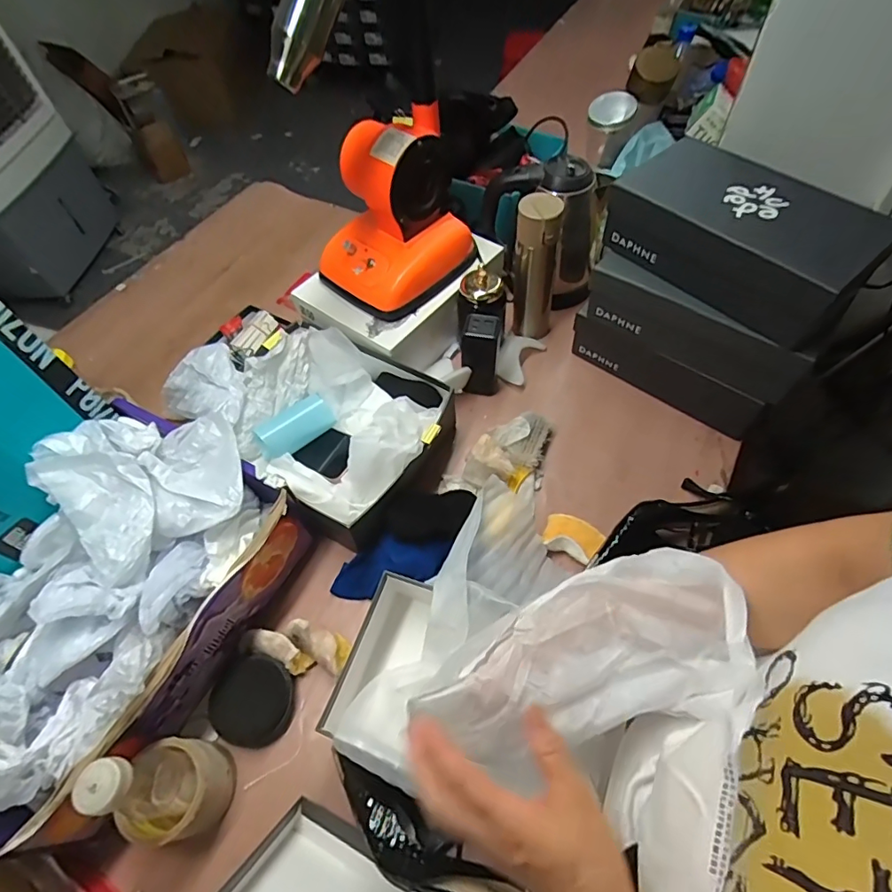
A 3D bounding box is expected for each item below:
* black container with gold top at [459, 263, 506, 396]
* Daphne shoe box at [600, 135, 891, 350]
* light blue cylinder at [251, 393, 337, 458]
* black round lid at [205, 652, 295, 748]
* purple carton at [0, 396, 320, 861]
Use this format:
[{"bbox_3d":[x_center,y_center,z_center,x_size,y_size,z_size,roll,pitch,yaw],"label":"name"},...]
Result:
[{"bbox_3d":[0.057,-0.176,0.806,0.070,0.141,0.121,2,57,5],"label":"black container with gold top"},{"bbox_3d":[0.377,-0.273,0.659,0.162,0.095,0.298,-36,62,-18],"label":"Daphne shoe box"},{"bbox_3d":[-0.217,-0.028,0.739,0.106,0.045,0.045,-34,62,-17],"label":"light blue cylinder"},{"bbox_3d":[-0.222,0.293,0.591,0.093,0.022,0.093,31,56,-2],"label":"black round lid"},{"bbox_3d":[-0.386,0.160,0.582,0.288,0.172,0.404,22,61,17],"label":"purple carton"}]

